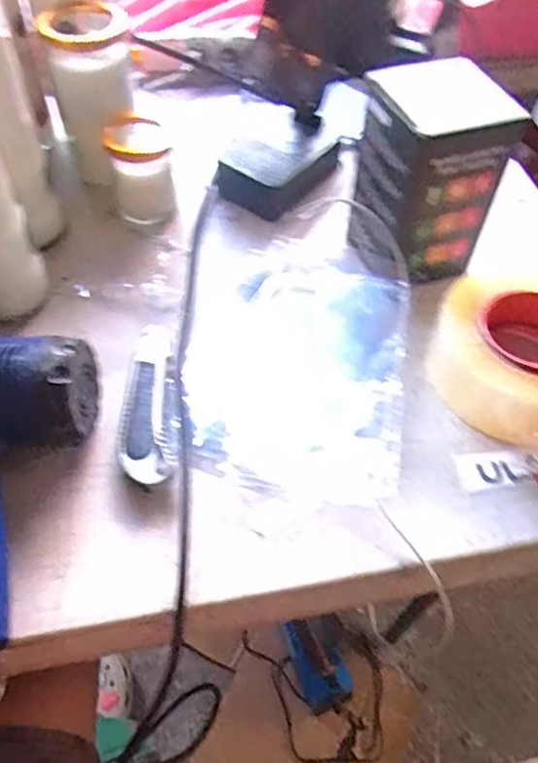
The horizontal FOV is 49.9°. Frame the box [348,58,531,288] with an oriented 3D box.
[{"bbox_3d":[0.123,-0.162,0.454,0.090,0.146,0.094,-14,57,-12],"label":"box"}]

